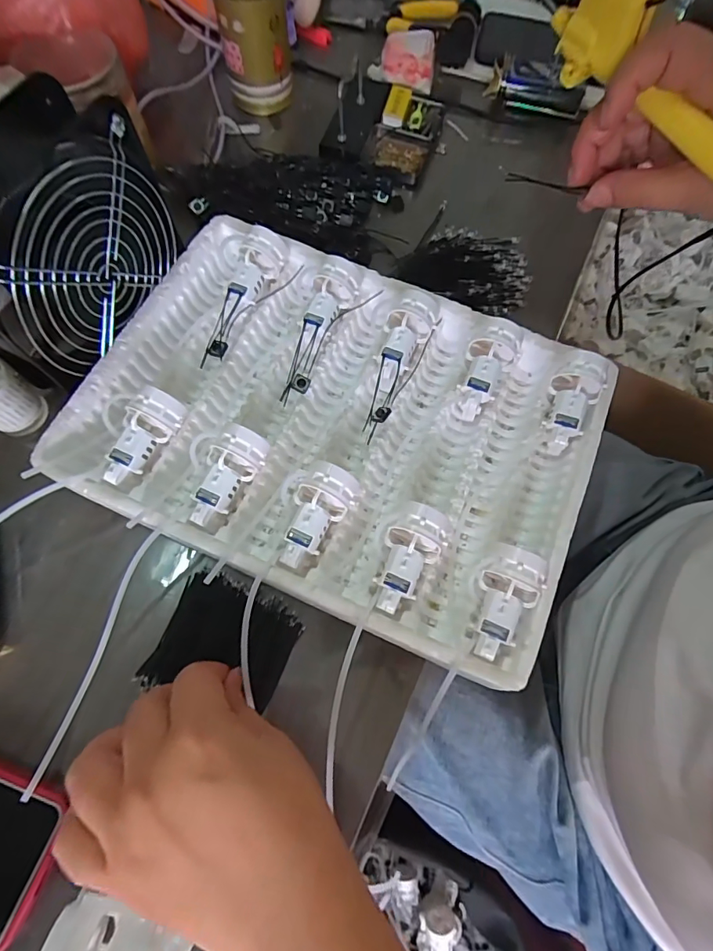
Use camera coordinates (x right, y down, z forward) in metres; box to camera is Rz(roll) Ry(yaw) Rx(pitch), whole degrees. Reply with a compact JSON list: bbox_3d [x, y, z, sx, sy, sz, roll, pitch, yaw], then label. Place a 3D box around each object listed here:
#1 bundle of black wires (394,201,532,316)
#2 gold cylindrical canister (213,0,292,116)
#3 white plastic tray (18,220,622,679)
[{"bbox_3d":[0.103,-0.193,0.409,0.111,0.013,0.098,26,71,7],"label":"bundle of black wires"},{"bbox_3d":[-0.097,-0.423,0.433,0.066,0.103,0.061,-7,71,-5],"label":"gold cylindrical canister"},{"bbox_3d":[-0.011,-0.041,0.326,0.336,0.052,0.244,24,71,6],"label":"white plastic tray"}]

